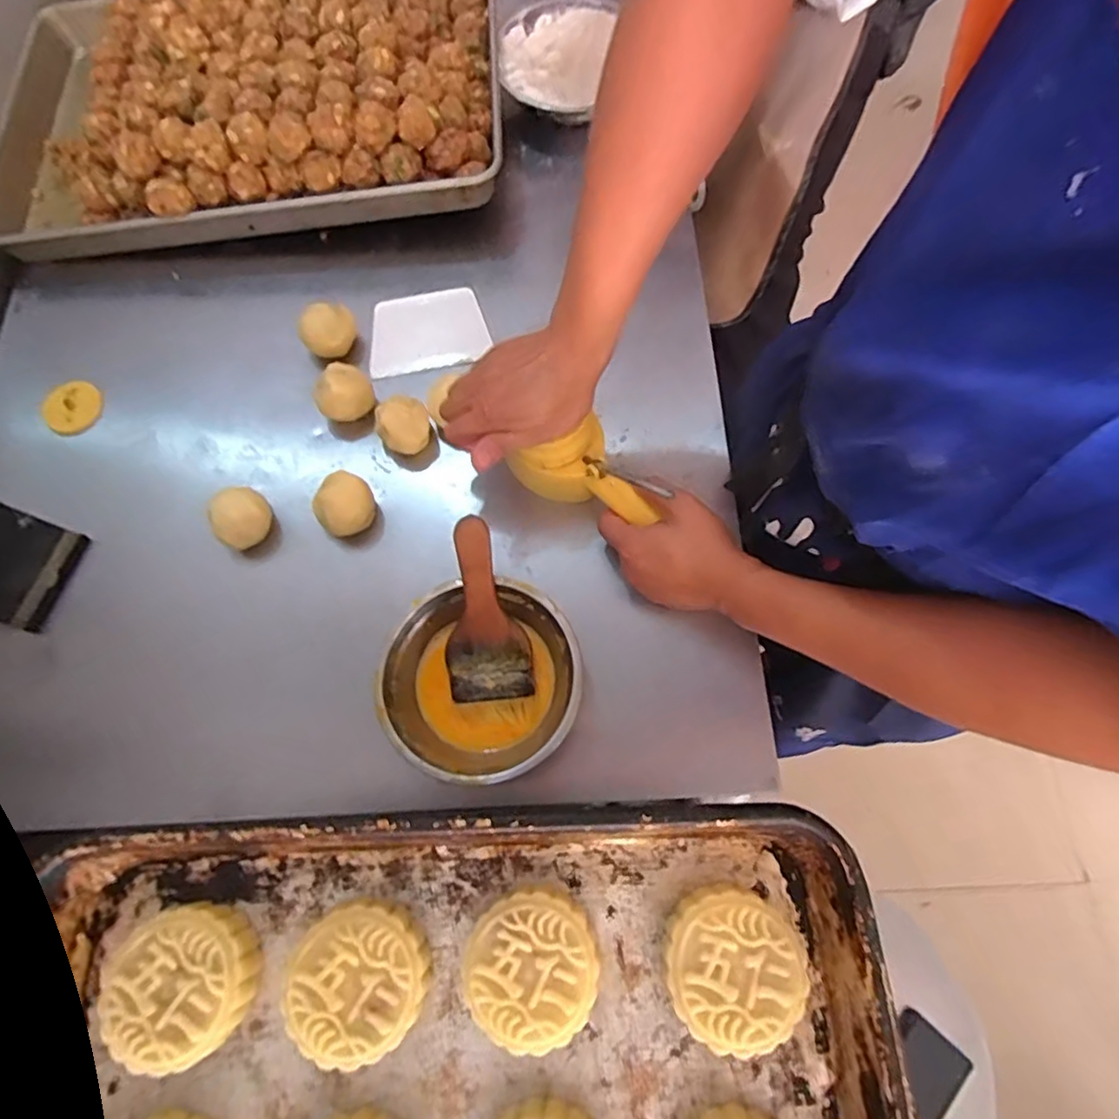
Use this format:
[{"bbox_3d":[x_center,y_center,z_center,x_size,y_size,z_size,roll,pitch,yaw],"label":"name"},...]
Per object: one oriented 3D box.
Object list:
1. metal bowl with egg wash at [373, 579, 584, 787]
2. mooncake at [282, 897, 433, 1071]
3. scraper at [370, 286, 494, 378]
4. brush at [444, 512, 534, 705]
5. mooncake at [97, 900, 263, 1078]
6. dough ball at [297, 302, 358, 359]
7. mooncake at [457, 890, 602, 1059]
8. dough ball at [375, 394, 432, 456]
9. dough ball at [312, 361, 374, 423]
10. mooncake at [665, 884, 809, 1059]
[{"bbox_3d":[-0.067,0.103,0.539,0.163,0.048,0.165,-1,71,2],"label":"metal bowl with egg wash"},{"bbox_3d":[-0.098,0.206,0.309,0.066,0.025,0.064,-1,71,2],"label":"mooncake"},{"bbox_3d":[-0.145,-0.252,0.680,0.125,0.009,0.091,-11,80,-5],"label":"scraper"},{"bbox_3d":[-0.068,0.044,0.534,0.070,0.014,0.156,-9,95,-1],"label":"brush"},{"bbox_3d":[-0.186,0.210,0.312,0.066,0.027,0.066,-14,71,-3],"label":"mooncake"},{"bbox_3d":[-0.241,-0.240,0.658,0.059,0.047,0.058,-1,71,2],"label":"dough ball"},{"bbox_3d":[-0.014,0.202,0.311,0.063,0.026,0.066,-1,71,2],"label":"mooncake"},{"bbox_3d":[-0.154,-0.133,0.624,0.052,0.047,0.050,-1,71,2],"label":"dough ball"},{"bbox_3d":[-0.217,-0.167,0.635,0.051,0.052,0.057,25,74,10],"label":"dough ball"},{"bbox_3d":[0.085,0.200,0.307,0.064,0.028,0.065,-1,71,2],"label":"mooncake"}]

